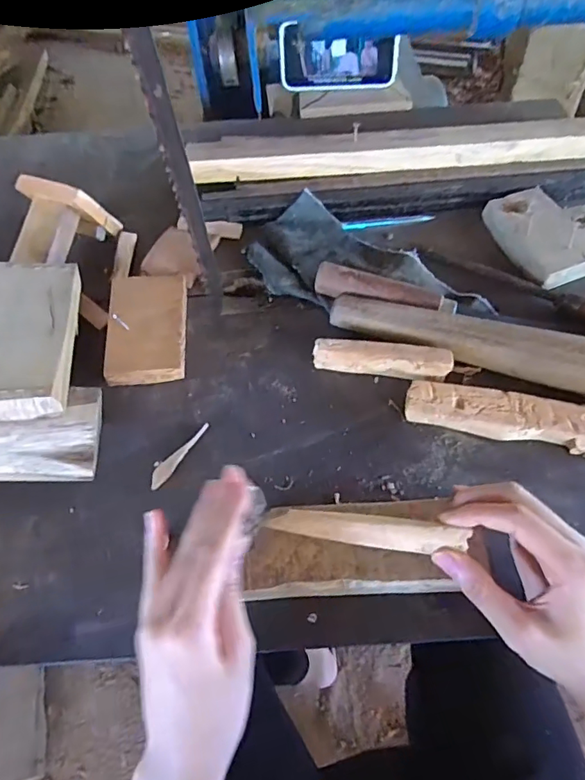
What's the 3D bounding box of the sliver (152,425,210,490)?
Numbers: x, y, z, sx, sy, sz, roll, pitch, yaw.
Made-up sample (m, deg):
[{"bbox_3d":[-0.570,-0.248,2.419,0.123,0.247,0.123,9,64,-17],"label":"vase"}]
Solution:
[{"bbox_3d":[-0.092,0.052,0.403,0.012,0.007,0.066,25,62,18],"label":"sliver"}]

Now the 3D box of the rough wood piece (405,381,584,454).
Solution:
[{"bbox_3d":[0.197,0.027,0.399,0.206,0.021,0.037,8,58,9],"label":"rough wood piece"}]

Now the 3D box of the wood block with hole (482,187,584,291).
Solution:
[{"bbox_3d":[0.265,-0.167,0.511,0.111,0.028,0.120,-24,59,-12],"label":"wood block with hole"}]

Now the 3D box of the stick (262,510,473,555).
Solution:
[{"bbox_3d":[0.046,0.090,0.316,0.123,0.009,0.016,3,57,13],"label":"stick"}]

